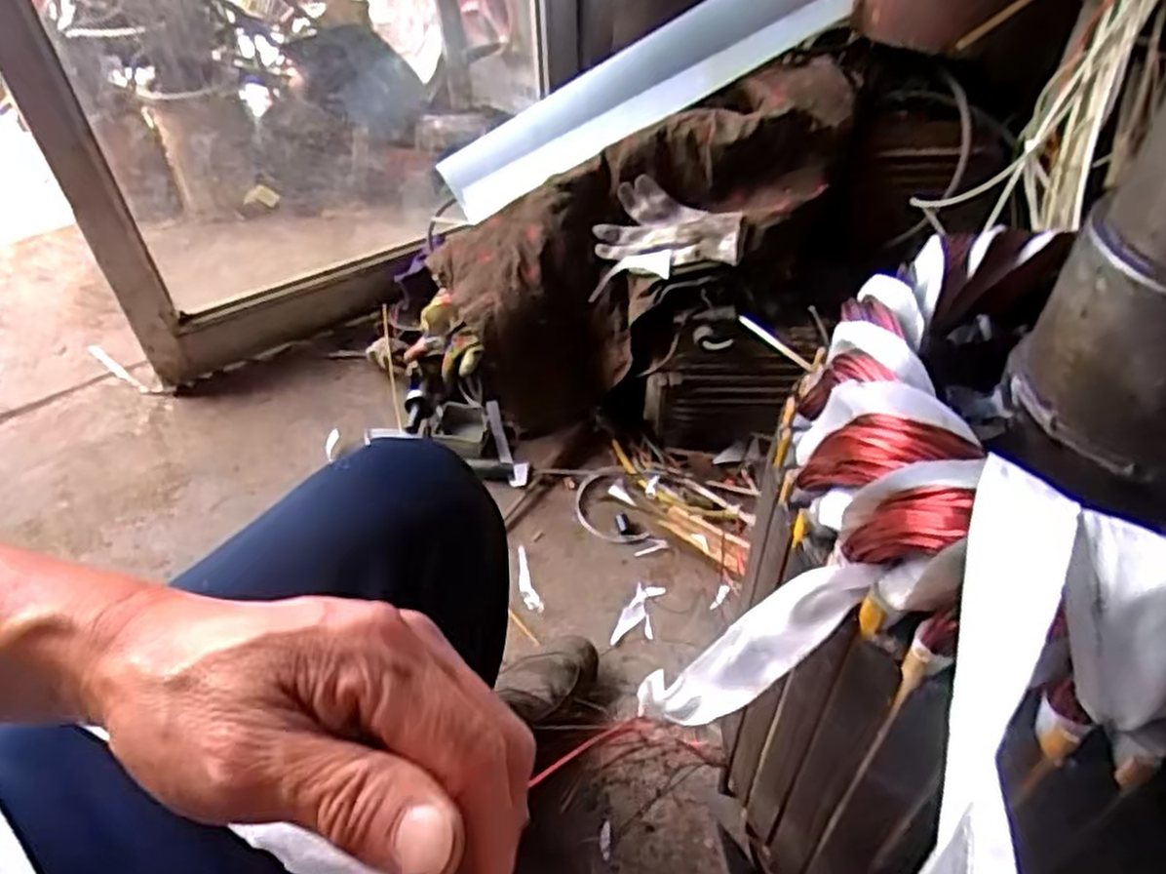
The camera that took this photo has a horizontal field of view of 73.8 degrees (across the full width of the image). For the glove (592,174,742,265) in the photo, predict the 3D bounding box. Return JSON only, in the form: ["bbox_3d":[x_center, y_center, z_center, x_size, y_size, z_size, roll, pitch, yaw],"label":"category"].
[{"bbox_3d":[0.110,-0.268,1.034,0.187,0.084,0.114,4,44,6],"label":"glove"}]

